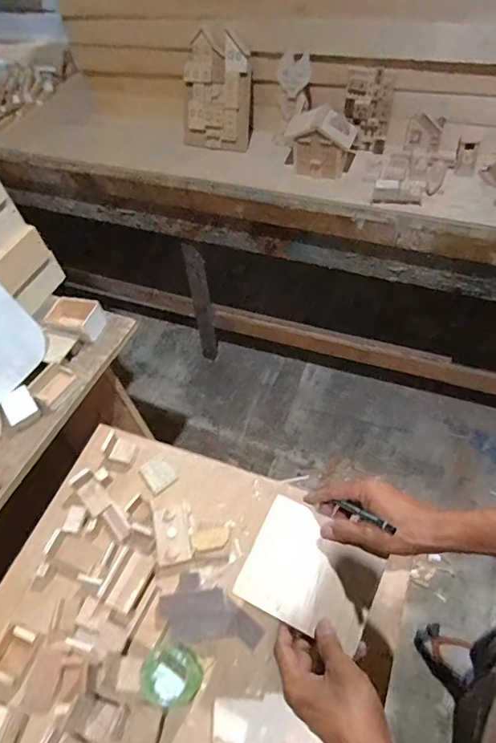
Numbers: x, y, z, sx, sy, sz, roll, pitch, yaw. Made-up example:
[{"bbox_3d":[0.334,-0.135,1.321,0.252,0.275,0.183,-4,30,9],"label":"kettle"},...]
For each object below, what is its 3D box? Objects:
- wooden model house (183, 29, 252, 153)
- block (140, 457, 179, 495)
[{"bbox_3d":[-0.087,-0.743,1.263,0.191,0.268,0.033,14,34,18],"label":"wooden model house"},{"bbox_3d":[-0.140,0.160,0.738,0.043,0.005,0.057,-35,57,-19],"label":"block"}]

